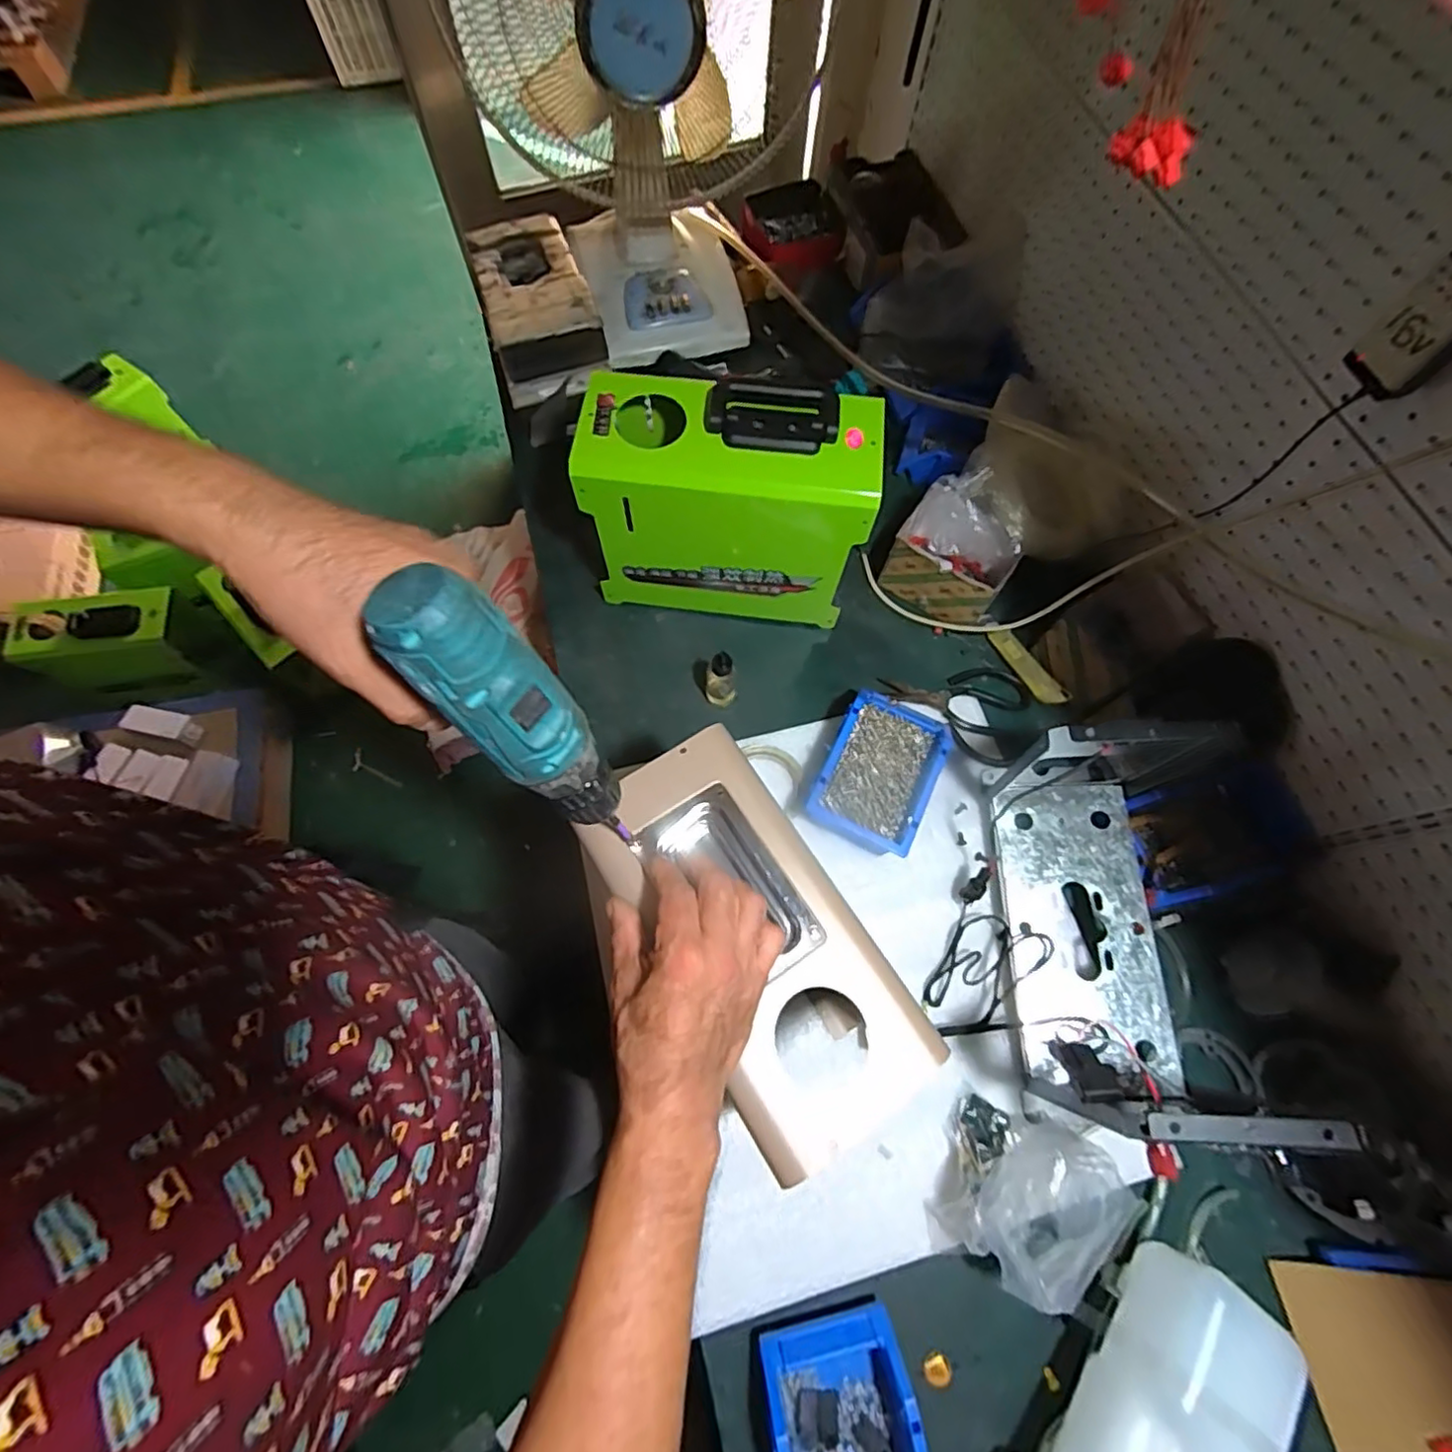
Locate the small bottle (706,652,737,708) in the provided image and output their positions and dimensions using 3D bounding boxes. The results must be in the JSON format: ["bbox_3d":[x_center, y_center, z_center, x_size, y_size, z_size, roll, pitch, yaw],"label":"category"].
[{"bbox_3d":[-0.005,-0.055,0.739,0.034,0.103,0.034,1,69,-2],"label":"small bottle"}]

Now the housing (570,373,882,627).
[{"bbox_3d":[0.002,-0.254,0.723,0.288,0.250,0.146,7,69,0],"label":"housing"}]

